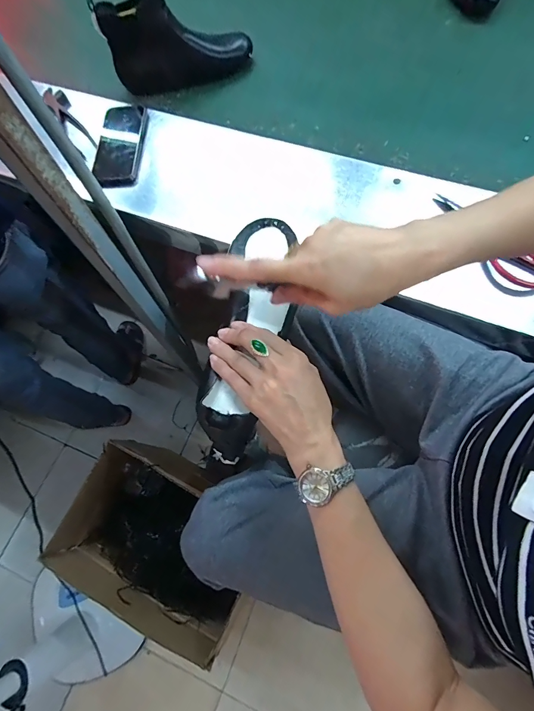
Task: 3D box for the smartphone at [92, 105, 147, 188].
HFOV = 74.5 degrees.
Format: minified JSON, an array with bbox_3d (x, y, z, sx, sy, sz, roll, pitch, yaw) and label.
[{"bbox_3d":[-0.266,-0.383,0.635,0.077,0.017,0.185,-3,70,2],"label":"smartphone"}]

